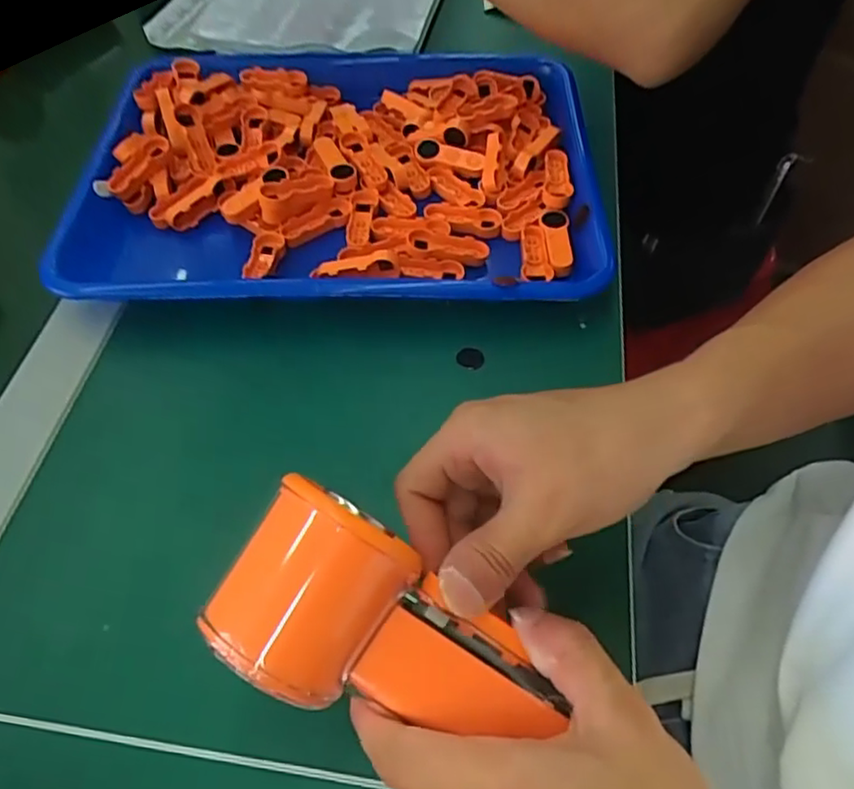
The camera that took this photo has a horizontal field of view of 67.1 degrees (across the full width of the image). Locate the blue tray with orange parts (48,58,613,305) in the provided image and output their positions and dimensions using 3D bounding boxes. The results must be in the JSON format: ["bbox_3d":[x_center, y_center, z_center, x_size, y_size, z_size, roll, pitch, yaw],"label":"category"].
[{"bbox_3d":[-0.054,-0.149,0.433,0.327,0.048,0.244,0,56,2],"label":"blue tray with orange parts"}]

